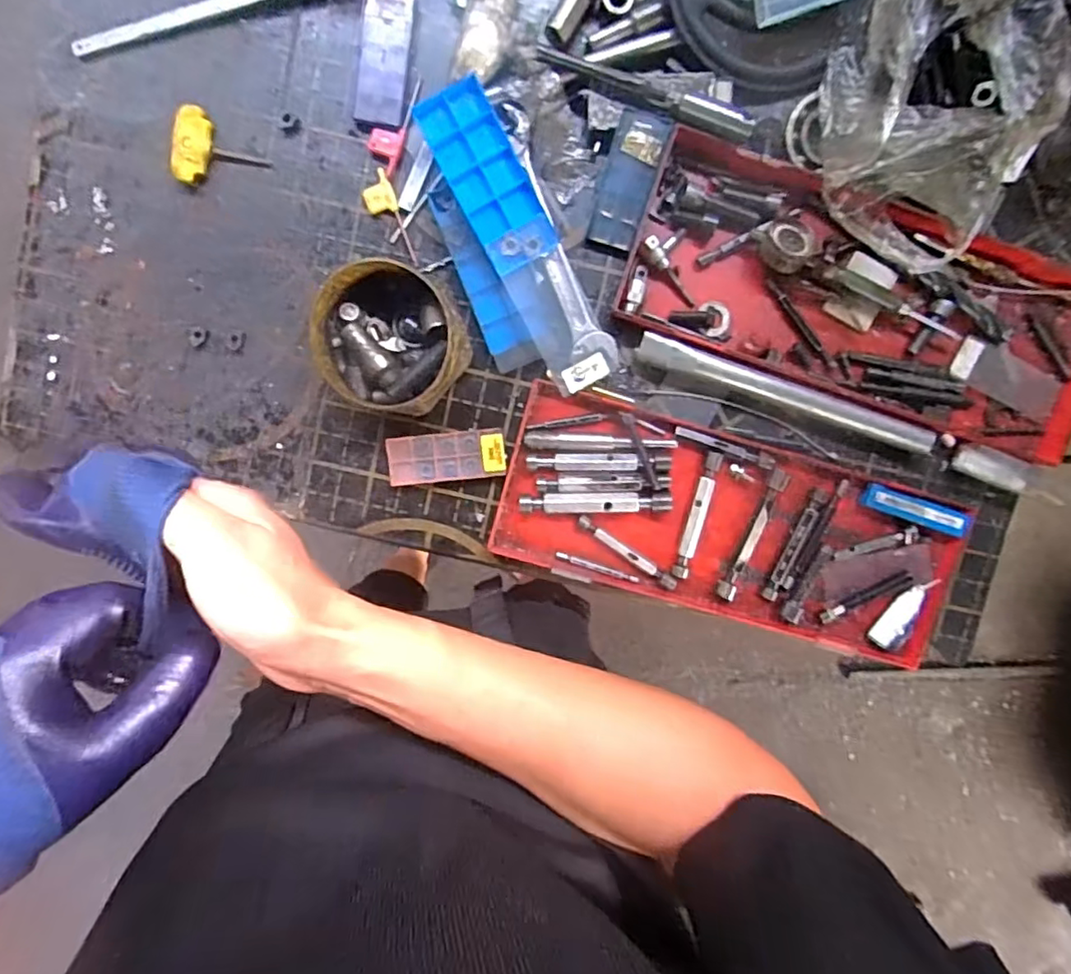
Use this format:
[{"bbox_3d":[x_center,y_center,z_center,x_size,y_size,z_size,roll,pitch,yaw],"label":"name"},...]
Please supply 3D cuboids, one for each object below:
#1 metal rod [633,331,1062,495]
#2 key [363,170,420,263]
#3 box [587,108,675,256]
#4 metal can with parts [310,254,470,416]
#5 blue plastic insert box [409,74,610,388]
[{"bbox_3d":[0.258,-0.062,0.502,0.361,0.021,0.027,18,98,-3],"label":"metal rod"},{"bbox_3d":[-0.121,-0.219,0.492,0.025,0.004,0.076,-19,98,3],"label":"key"},{"bbox_3d":[0.074,-0.242,0.479,0.040,0.011,0.101,17,112,-3],"label":"box"},{"bbox_3d":[-0.116,-0.117,0.475,0.113,0.053,0.107,0,99,0],"label":"metal can with parts"},{"bbox_3d":[-0.010,-0.193,0.478,0.056,0.026,0.239,-27,98,4],"label":"blue plastic insert box"}]

